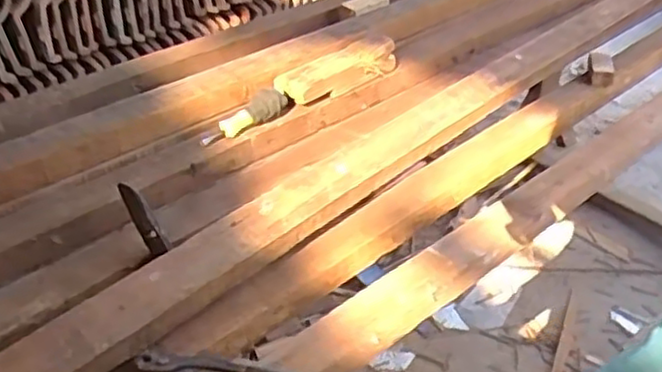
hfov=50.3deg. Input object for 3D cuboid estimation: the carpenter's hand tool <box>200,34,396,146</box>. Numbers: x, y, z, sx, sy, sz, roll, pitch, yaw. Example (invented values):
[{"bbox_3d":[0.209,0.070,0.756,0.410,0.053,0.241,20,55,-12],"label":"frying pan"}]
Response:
[{"bbox_3d":[-0.035,-0.145,1.008,0.063,0.037,0.369,28,42,35],"label":"carpenter's hand tool"}]

